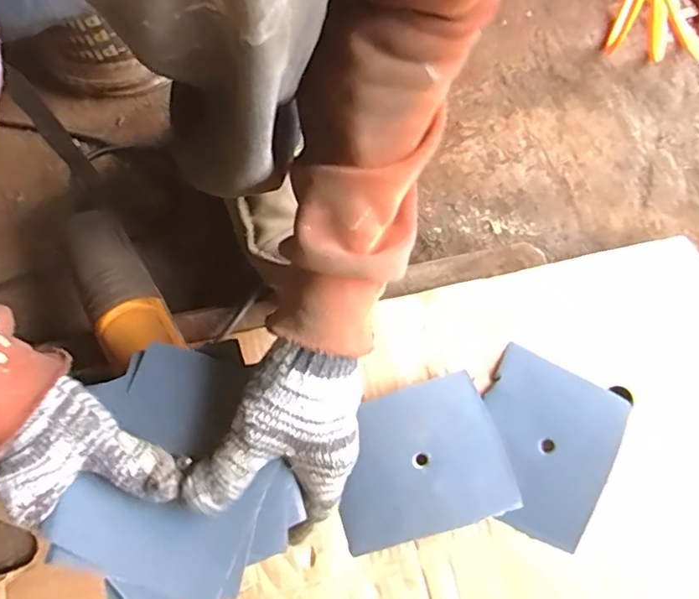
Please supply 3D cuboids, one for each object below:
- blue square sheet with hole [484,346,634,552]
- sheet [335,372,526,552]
[{"bbox_3d":[0.163,0.125,0.458,0.113,0.010,0.137,26,79,15],"label":"blue square sheet with hole"},{"bbox_3d":[0.057,0.134,0.449,0.143,0.007,0.117,-16,77,-3],"label":"sheet"}]

